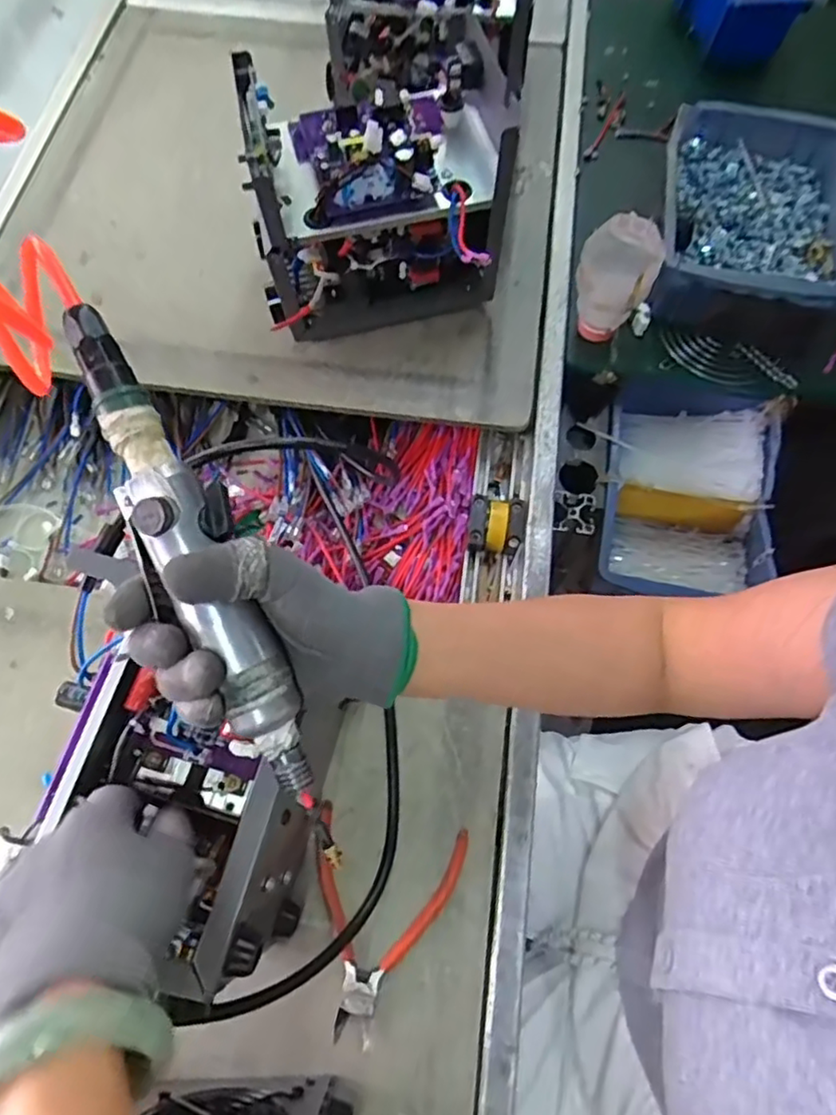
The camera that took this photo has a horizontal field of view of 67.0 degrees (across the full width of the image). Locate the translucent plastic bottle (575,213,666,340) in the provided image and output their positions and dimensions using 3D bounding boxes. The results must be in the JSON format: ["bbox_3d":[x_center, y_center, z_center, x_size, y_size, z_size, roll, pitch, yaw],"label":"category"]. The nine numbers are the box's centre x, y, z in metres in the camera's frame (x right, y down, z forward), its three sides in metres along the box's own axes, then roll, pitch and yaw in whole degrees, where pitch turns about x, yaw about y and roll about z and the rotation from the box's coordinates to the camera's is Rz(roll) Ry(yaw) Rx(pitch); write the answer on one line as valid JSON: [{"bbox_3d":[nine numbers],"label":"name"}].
[{"bbox_3d":[0.177,-0.245,0.577,0.065,0.110,0.062,0,68,0],"label":"translucent plastic bottle"}]

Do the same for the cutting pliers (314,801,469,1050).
[{"bbox_3d":[-0.029,0.259,0.447,0.111,0.014,0.140,8,68,3],"label":"cutting pliers"}]

